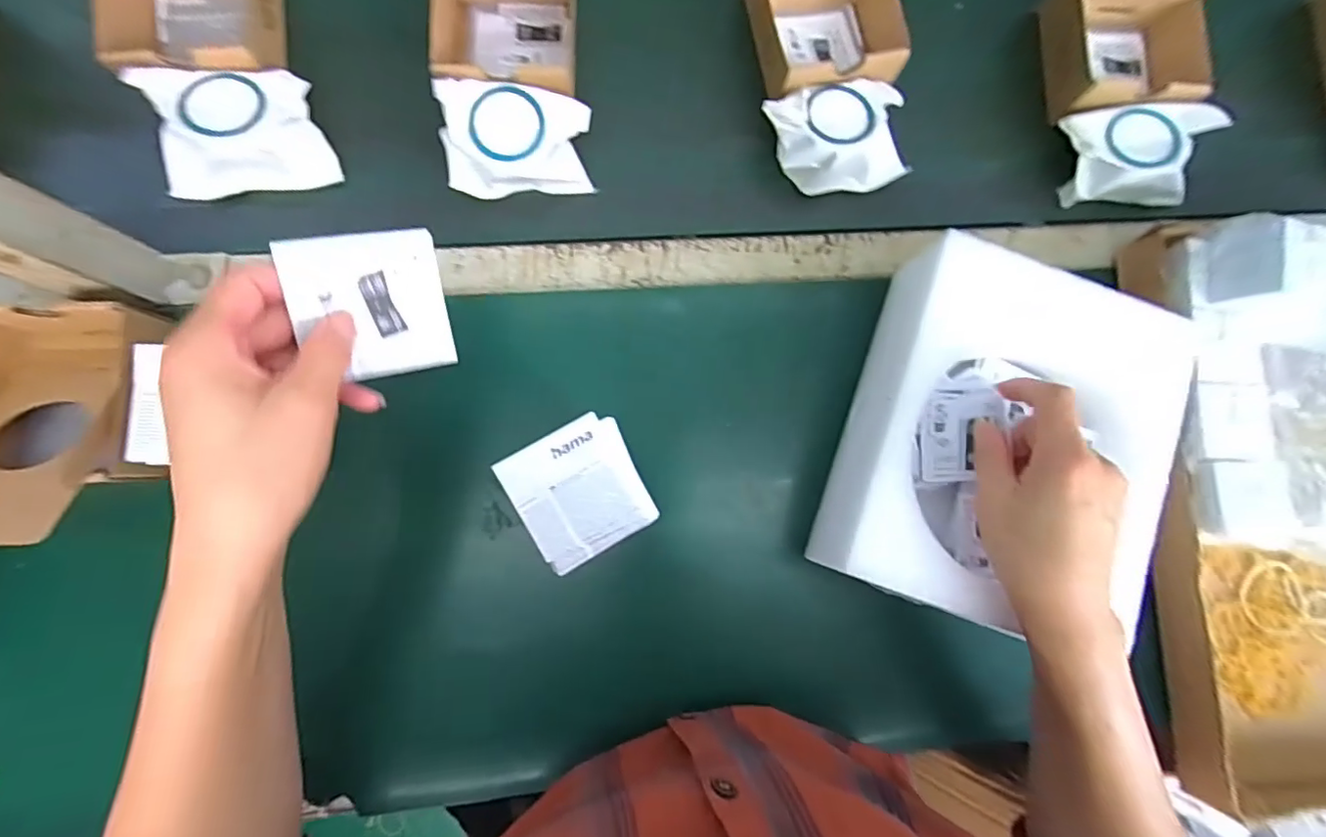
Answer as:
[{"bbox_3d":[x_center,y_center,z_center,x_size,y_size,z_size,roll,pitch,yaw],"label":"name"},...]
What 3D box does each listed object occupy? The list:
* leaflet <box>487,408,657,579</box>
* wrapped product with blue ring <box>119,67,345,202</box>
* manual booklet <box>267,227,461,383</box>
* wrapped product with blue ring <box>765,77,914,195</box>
[{"bbox_3d":[-0.054,0.047,0.366,0.081,0.006,0.083,-30,86,-19],"label":"leaflet"},{"bbox_3d":[-0.307,-0.210,0.406,0.107,0.049,0.079,-14,87,-16],"label":"wrapped product with blue ring"},{"bbox_3d":[-0.153,-0.059,0.296,0.072,0.006,0.074,-19,112,-33],"label":"manual booklet"},{"bbox_3d":[0.137,-0.220,0.437,0.106,0.036,0.077,-15,85,-6],"label":"wrapped product with blue ring"}]

